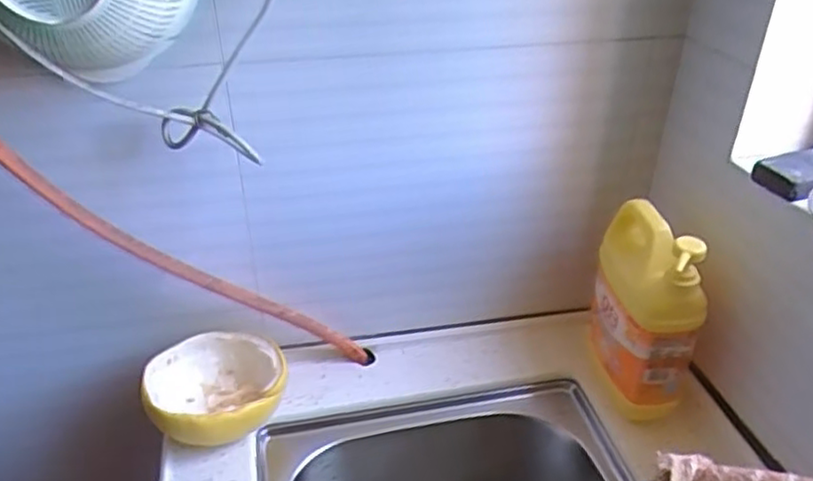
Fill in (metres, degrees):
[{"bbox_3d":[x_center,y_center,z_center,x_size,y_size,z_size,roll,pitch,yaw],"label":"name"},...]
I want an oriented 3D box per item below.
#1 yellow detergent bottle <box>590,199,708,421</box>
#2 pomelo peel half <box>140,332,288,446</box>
[{"bbox_3d":[0.254,0.067,0.717,0.081,0.206,0.138,2,33,3],"label":"yellow detergent bottle"},{"bbox_3d":[-0.209,0.173,0.743,0.144,0.080,0.119,-10,34,-15],"label":"pomelo peel half"}]

